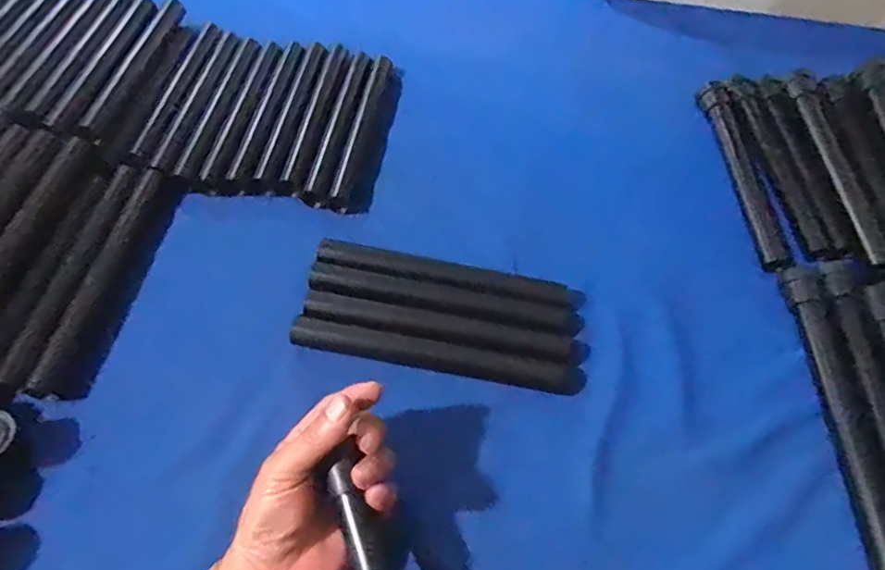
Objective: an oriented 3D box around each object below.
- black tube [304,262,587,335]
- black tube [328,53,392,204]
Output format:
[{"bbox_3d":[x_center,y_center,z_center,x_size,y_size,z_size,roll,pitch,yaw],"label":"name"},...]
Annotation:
[{"bbox_3d":[0.003,0.013,0.471,0.227,0.022,0.023,10,57,1],"label":"black tube"},{"bbox_3d":[-0.082,-0.171,0.591,0.022,0.018,0.223,9,57,1],"label":"black tube"}]

